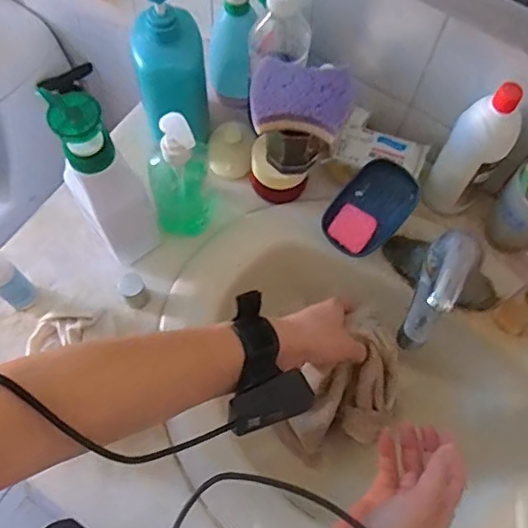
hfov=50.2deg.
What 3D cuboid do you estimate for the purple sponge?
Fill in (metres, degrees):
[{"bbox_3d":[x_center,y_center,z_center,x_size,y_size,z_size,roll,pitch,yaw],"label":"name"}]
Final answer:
[{"bbox_3d":[0.037,-0.167,0.575,0.101,0.025,0.079,13,68,2],"label":"purple sponge"}]

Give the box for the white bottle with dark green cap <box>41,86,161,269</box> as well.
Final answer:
[{"bbox_3d":[-0.163,-0.075,0.588,0.061,0.235,0.085,-34,74,-15],"label":"white bottle with dark green cap"}]

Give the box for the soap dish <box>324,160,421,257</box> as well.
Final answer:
[{"bbox_3d":[0.123,-0.061,0.651,0.075,0.029,0.112,44,93,16],"label":"soap dish"}]

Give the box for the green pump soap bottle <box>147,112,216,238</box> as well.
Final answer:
[{"bbox_3d":[-0.090,-0.093,0.628,0.075,0.167,0.057,-10,69,-7],"label":"green pump soap bottle"}]

